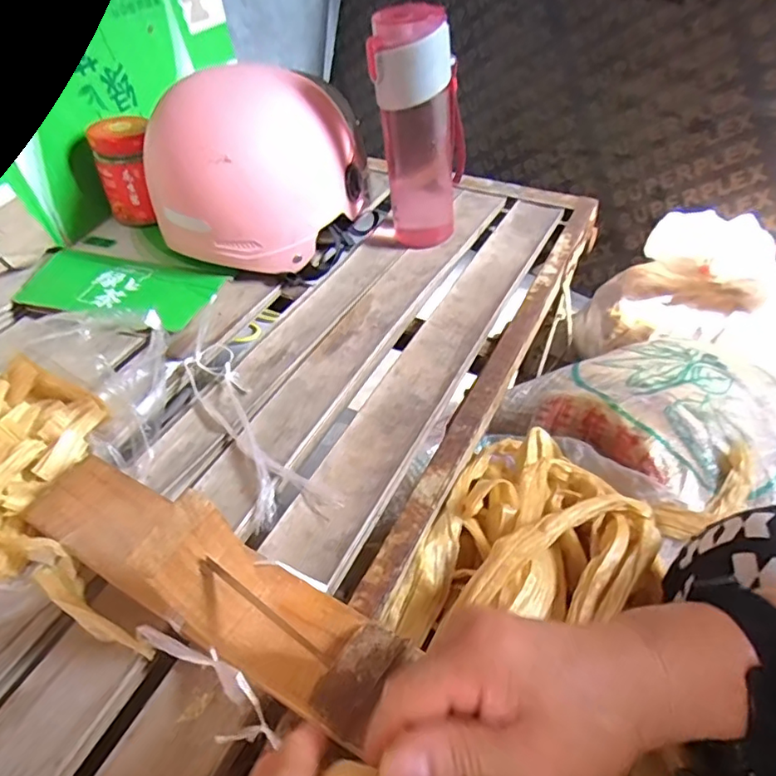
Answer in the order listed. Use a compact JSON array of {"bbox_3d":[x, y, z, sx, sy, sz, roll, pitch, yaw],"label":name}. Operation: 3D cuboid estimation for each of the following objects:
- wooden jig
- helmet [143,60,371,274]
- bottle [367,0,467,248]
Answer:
[{"bbox_3d":[-0.118,0.082,0.312,0.263,0.105,0.060,21,51,20],"label":"wooden jig"},{"bbox_3d":[-0.128,-0.234,0.592,0.190,0.173,0.196,4,48,7],"label":"helmet"},{"bbox_3d":[0.032,-0.251,0.566,0.085,0.212,0.067,4,46,7],"label":"bottle"}]

